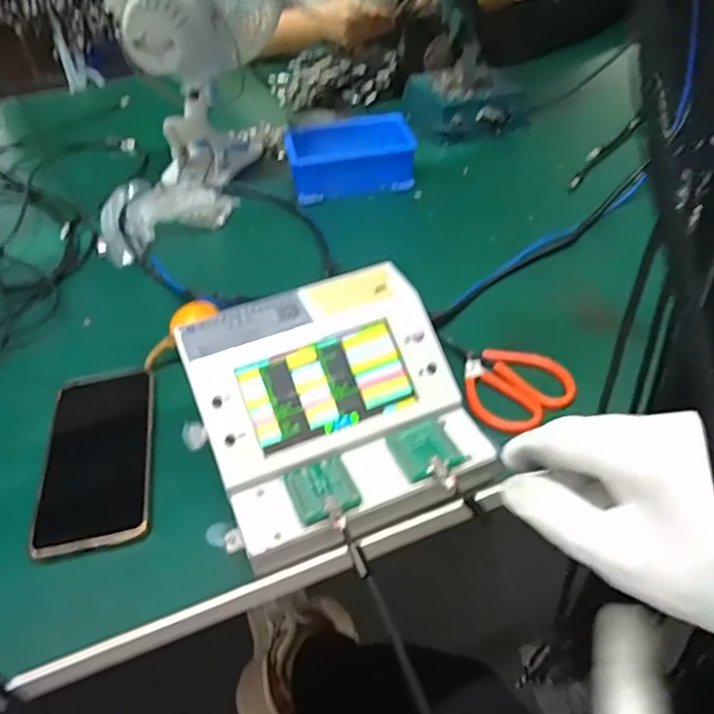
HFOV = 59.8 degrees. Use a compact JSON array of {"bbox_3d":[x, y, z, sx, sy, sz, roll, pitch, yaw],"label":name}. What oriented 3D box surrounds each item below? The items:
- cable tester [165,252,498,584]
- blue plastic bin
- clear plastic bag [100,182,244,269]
[{"bbox_3d":[-0.016,0.035,0.425,0.170,0.081,0.175,-18,44,-14],"label":"cable tester"},{"bbox_3d":[-0.009,-0.237,0.741,0.145,0.054,0.098,-11,43,-6],"label":"blue plastic bin"},{"bbox_3d":[-0.217,-0.176,0.701,0.151,0.038,0.135,-20,45,-16],"label":"clear plastic bag"}]

